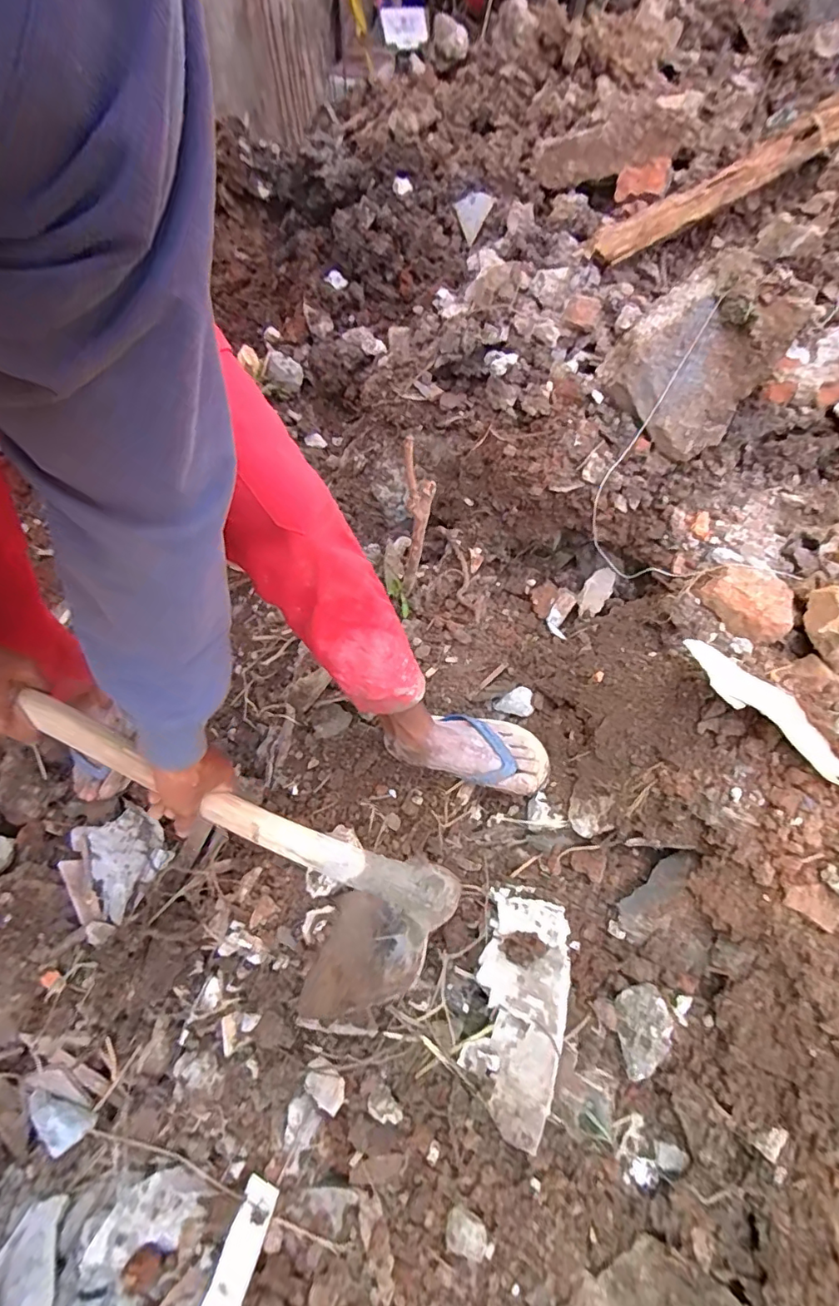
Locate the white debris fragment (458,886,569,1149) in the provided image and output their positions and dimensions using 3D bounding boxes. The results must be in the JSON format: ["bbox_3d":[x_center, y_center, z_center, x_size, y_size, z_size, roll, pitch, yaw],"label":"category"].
[{"bbox_3d":[0.125,0.438,0.653,0.107,0.074,0.261,13,48,4],"label":"white debris fragment"}]

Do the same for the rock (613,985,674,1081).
[{"bbox_3d":[0.262,0.437,0.604,0.054,0.035,0.084,-6,63,-6],"label":"rock"}]

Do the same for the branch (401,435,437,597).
[{"bbox_3d":[-0.005,-0.179,0.764,0.034,0.290,0.043,-7,63,-7],"label":"branch"}]

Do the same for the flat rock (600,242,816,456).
[{"bbox_3d":[0.413,-0.457,0.778,0.222,0.263,0.082,45,25,14],"label":"flat rock"}]

